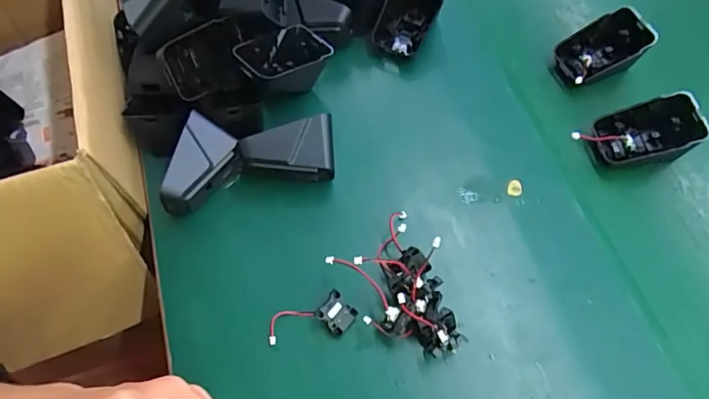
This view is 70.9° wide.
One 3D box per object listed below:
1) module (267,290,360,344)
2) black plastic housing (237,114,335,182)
[{"bbox_3d":[-0.027,0.077,0.315,0.056,0.014,0.025,-18,67,-9],"label":"module"},{"bbox_3d":[-0.048,-0.031,0.351,0.064,0.048,0.032,-5,65,-3],"label":"black plastic housing"}]

